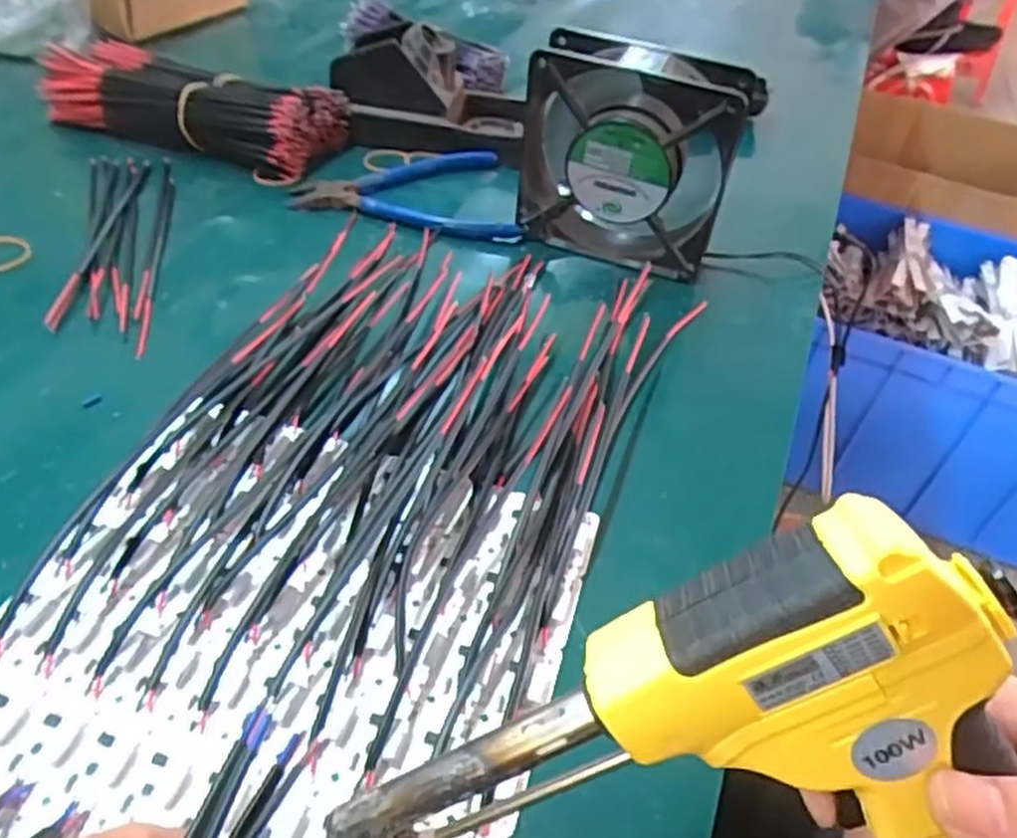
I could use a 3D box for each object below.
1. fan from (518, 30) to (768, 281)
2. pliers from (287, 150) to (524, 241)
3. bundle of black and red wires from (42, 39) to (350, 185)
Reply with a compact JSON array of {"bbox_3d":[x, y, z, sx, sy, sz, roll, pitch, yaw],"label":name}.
[{"bbox_3d":[0.069,-0.148,0.460,0.118,0.122,0.041,15,43,8],"label":"fan"},{"bbox_3d":[-0.069,-0.150,0.521,0.137,0.014,0.101,-2,43,-10],"label":"pliers"},{"bbox_3d":[-0.220,-0.224,0.552,0.200,0.046,0.085,19,44,12],"label":"bundle of black and red wires"}]

